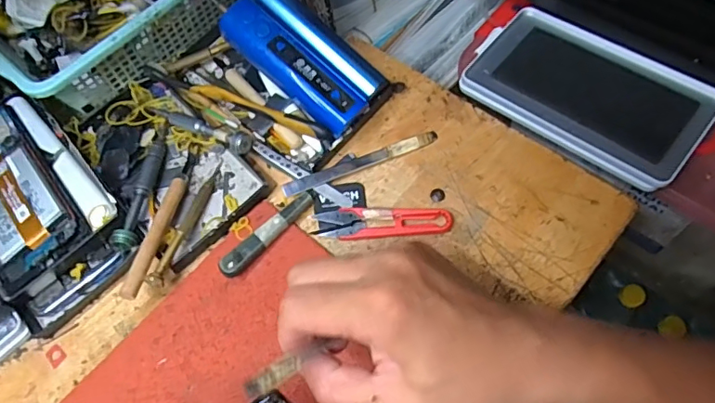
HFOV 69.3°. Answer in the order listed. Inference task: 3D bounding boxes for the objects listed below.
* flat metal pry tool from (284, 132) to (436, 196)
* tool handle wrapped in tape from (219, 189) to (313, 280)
[{"bbox_3d":[0.002,-0.031,0.411,0.128,0.008,0.013,-23,63,-4],"label":"flat metal pry tool"},{"bbox_3d":[-0.066,0.023,0.381,0.014,0.011,0.084,39,74,23],"label":"tool handle wrapped in tape"}]

